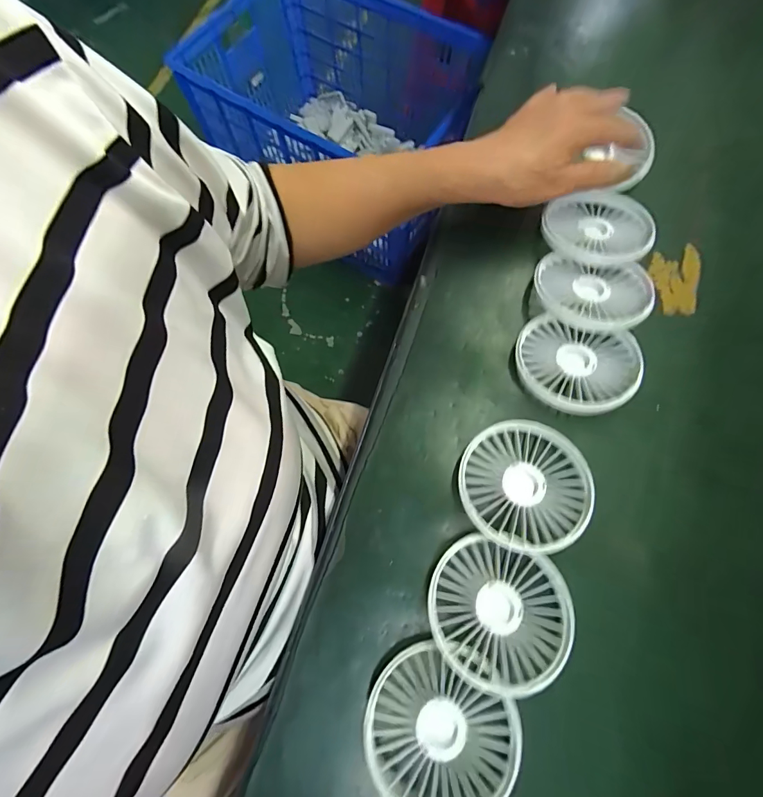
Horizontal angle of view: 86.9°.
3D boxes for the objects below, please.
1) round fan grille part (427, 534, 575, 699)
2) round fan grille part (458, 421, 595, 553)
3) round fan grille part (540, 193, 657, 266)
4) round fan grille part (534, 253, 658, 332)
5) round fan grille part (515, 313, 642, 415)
[{"bbox_3d":[0.075,0.135,0.256,0.087,0.021,0.079,17,74,7],"label":"round fan grille part"},{"bbox_3d":[0.100,0.060,0.281,0.090,0.018,0.084,0,73,1],"label":"round fan grille part"},{"bbox_3d":[0.185,-0.148,0.348,0.087,0.013,0.085,18,59,17],"label":"round fan grille part"},{"bbox_3d":[0.167,-0.083,0.321,0.086,0.020,0.073,13,57,13],"label":"round fan grille part"},{"bbox_3d":[0.146,-0.024,0.305,0.085,0.022,0.075,21,74,8],"label":"round fan grille part"}]

